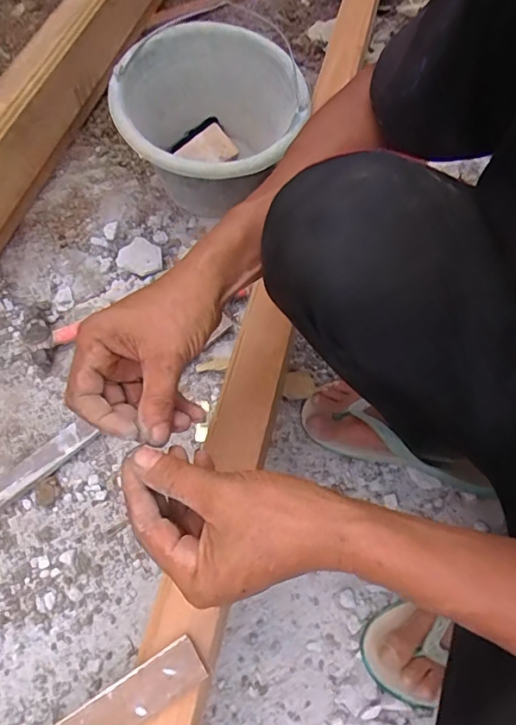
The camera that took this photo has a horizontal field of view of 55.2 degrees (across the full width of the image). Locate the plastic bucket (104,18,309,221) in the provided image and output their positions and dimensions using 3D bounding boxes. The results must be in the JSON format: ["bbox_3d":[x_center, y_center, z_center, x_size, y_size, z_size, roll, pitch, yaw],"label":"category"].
[{"bbox_3d":[-0.068,-0.332,0.716,0.248,0.161,0.244,1,63,-2],"label":"plastic bucket"}]

